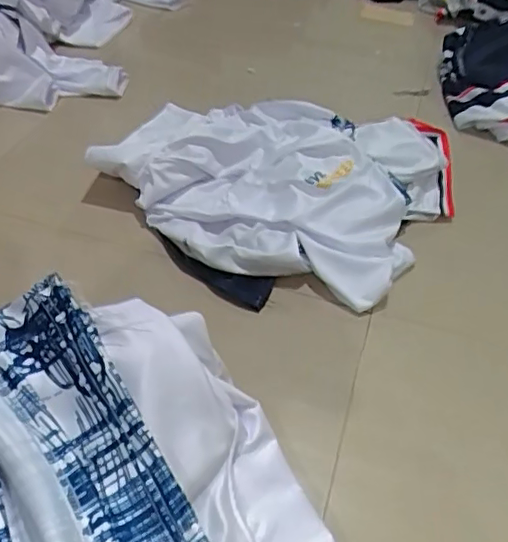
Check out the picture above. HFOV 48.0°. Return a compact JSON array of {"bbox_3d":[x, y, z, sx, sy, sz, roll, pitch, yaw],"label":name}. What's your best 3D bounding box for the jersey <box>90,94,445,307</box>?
[{"bbox_3d":[0.013,-0.124,0.816,0.501,0.082,0.357,17,48,13],"label":"jersey"}]

